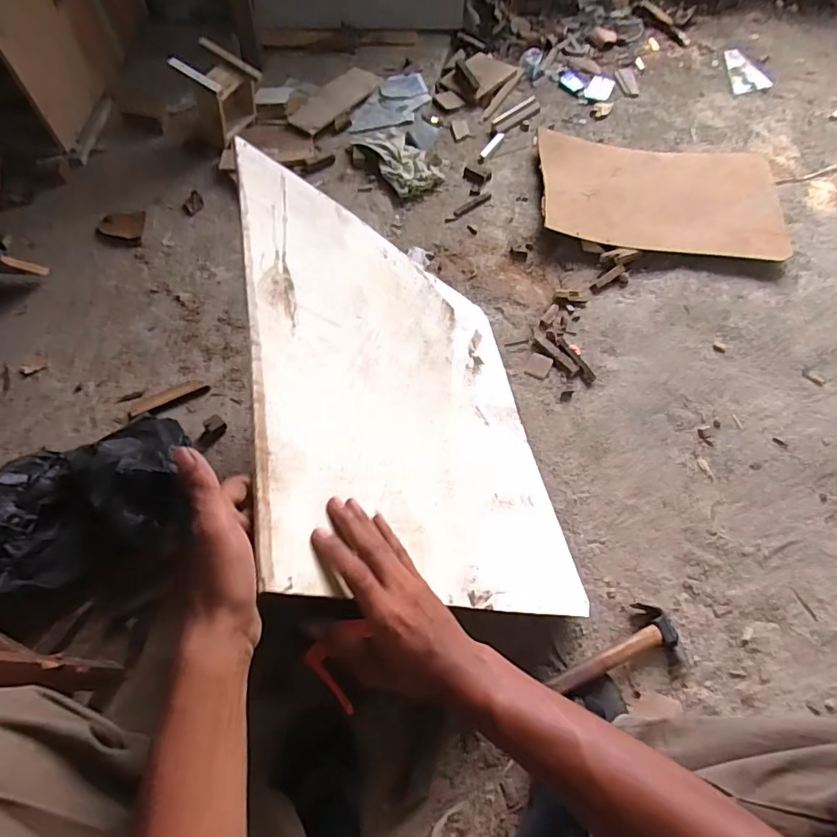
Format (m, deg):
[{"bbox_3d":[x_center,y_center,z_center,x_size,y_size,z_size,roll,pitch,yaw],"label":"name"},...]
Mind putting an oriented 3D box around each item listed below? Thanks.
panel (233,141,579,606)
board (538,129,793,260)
[{"bbox_3d":[0.010,-0.042,0.699,0.014,0.545,0.580,-34,53,29],"label":"panel"},{"bbox_3d":[0.558,-0.529,1.195,0.556,0.057,0.367,7,60,6],"label":"board"}]

